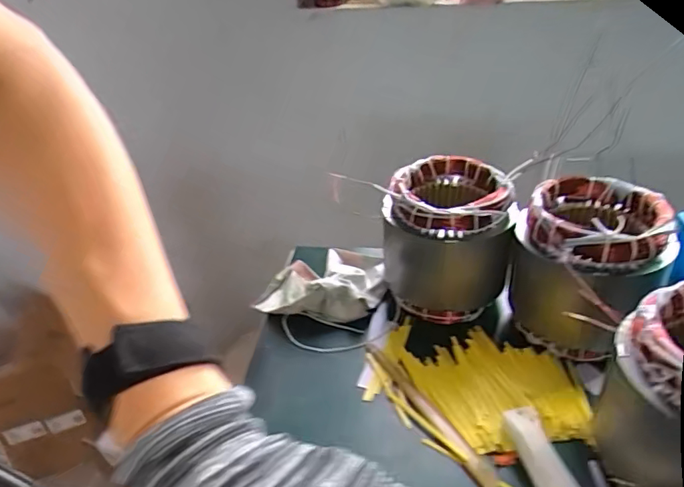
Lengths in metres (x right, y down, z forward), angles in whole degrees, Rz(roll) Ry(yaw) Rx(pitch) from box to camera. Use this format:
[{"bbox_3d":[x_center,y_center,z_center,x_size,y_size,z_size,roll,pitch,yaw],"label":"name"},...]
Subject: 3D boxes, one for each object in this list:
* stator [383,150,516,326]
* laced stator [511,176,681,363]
[{"bbox_3d":[0.131,-0.005,0.653,0.148,0.157,0.143,1,33,7],"label":"stator"},{"bbox_3d":[0.272,0.025,0.587,0.152,0.159,0.139,18,39,30],"label":"laced stator"}]

